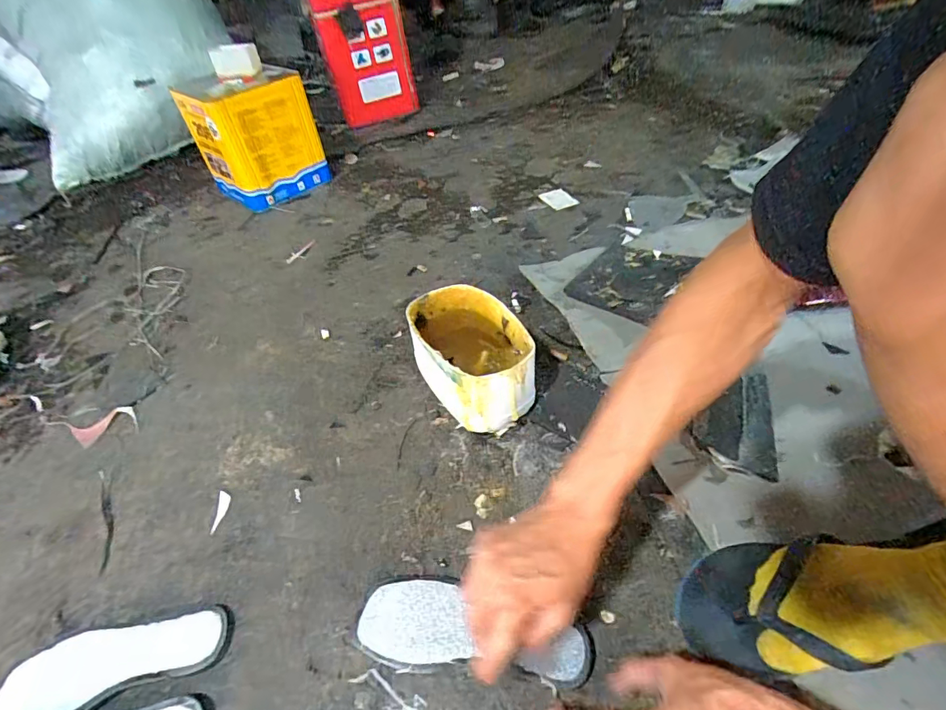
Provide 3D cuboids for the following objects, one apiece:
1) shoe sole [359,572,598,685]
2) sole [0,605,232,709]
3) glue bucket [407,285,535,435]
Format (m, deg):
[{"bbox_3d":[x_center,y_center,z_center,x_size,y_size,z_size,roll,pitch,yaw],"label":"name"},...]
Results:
[{"bbox_3d":[-0.001,0.273,0.450,0.228,0.012,0.083,5,48,12],"label":"shoe sole"},{"bbox_3d":[-0.372,0.325,0.469,0.223,0.015,0.079,-10,47,-2],"label":"sole"},{"bbox_3d":[-0.001,0.004,0.637,0.123,0.132,0.191,-27,50,-17],"label":"glue bucket"}]

